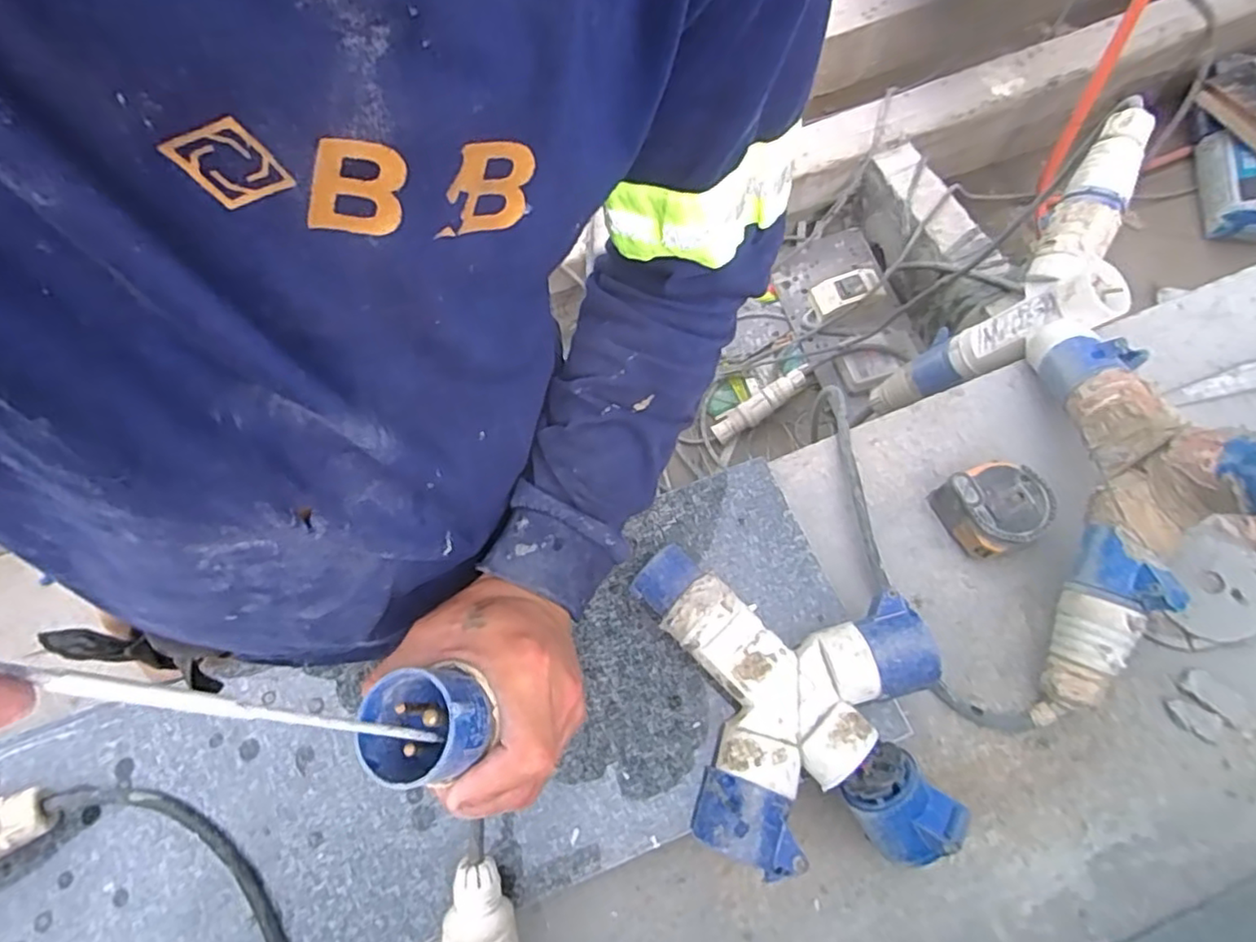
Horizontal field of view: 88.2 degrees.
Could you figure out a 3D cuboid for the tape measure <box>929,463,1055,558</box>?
[{"bbox_3d":[0.282,0.029,0.499,0.067,0.040,0.067,-24,66,-5],"label":"tape measure"}]

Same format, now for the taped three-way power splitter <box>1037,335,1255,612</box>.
[{"bbox_3d":[0.366,-0.021,0.441,0.088,0.155,0.229,8,68,7],"label":"taped three-way power splitter"}]

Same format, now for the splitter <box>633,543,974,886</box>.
[{"bbox_3d":[0.104,0.144,0.417,0.174,0.053,0.193,-6,67,2],"label":"splitter"}]

